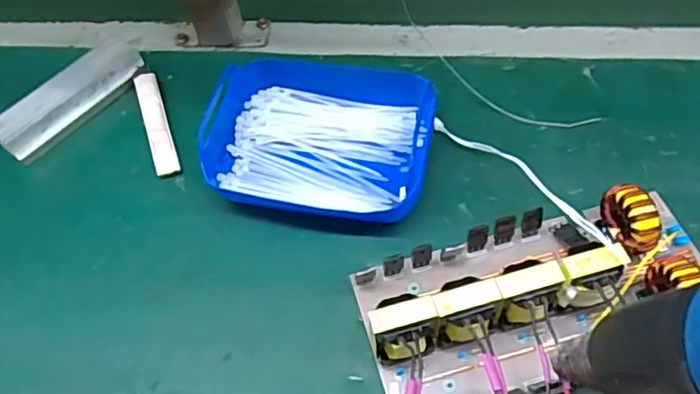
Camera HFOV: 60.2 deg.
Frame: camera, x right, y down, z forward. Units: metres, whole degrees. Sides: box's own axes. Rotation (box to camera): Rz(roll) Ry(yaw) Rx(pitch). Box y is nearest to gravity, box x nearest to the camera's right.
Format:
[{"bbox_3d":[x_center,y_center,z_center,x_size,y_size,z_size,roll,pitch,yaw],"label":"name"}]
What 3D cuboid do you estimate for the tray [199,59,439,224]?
[{"bbox_3d":[-0.025,-0.060,0.542,0.198,0.044,0.165,5,60,7],"label":"tray"}]

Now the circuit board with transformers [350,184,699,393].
[{"bbox_3d":[0.141,0.066,0.437,0.266,0.062,0.138,-19,57,-6],"label":"circuit board with transformers"}]

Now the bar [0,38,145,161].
[{"bbox_3d":[-0.277,-0.101,0.599,0.045,0.027,0.153,35,68,22],"label":"bar"}]

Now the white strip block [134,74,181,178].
[{"bbox_3d":[-0.187,-0.072,0.584,0.022,0.011,0.124,-19,60,-7],"label":"white strip block"}]

